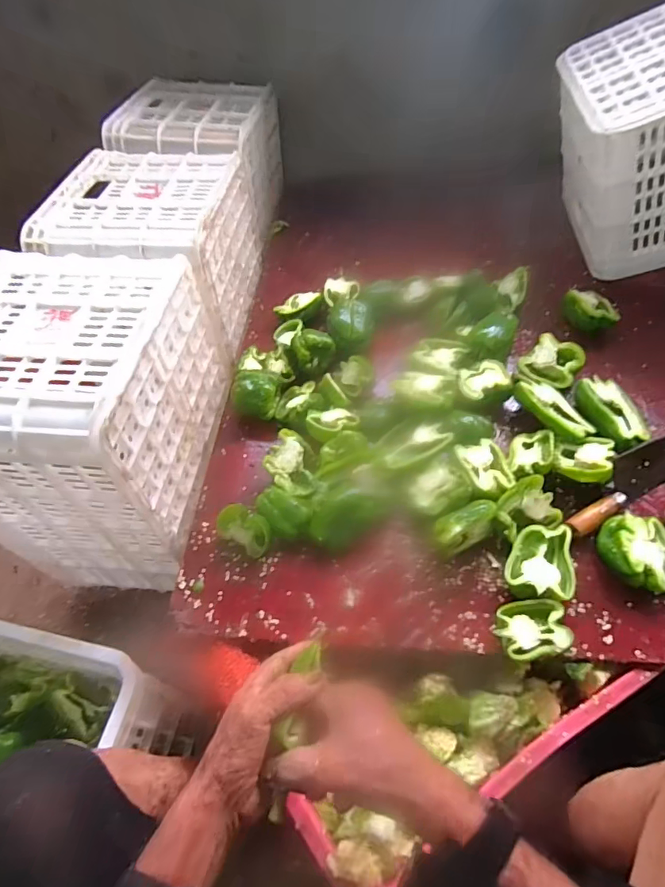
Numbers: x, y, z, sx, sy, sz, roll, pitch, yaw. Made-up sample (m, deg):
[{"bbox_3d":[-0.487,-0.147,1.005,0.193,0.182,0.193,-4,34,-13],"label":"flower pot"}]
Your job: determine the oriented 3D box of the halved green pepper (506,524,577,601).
[{"bbox_3d":[0.260,0.153,0.600,0.077,0.036,0.098,9,54,10],"label":"halved green pepper"}]

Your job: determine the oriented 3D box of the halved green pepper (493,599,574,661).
[{"bbox_3d":[0.231,0.217,0.553,0.075,0.033,0.063,-9,53,-3],"label":"halved green pepper"}]

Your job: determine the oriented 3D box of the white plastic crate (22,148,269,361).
[{"bbox_3d":[-0.317,-0.376,0.908,0.279,0.238,0.370,3,54,6],"label":"white plastic crate"}]

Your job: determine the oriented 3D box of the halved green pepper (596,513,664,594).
[{"bbox_3d":[0.382,0.136,0.594,0.086,0.045,0.089,-2,53,2],"label":"halved green pepper"}]

